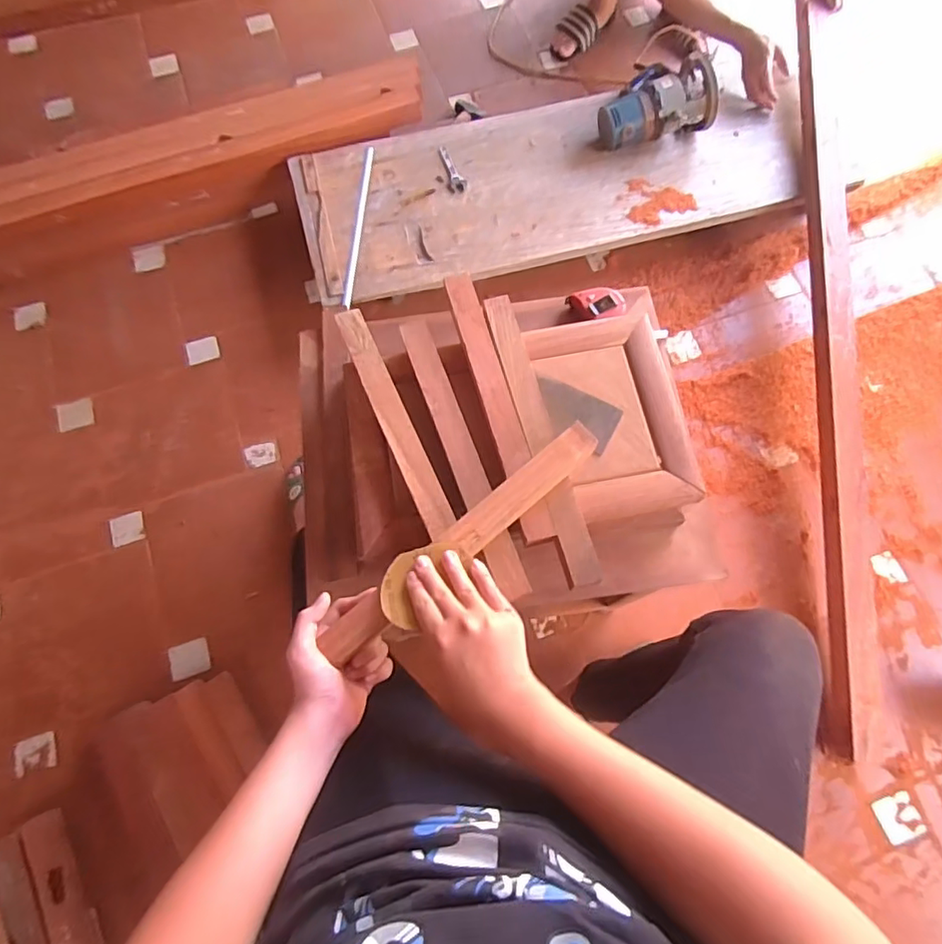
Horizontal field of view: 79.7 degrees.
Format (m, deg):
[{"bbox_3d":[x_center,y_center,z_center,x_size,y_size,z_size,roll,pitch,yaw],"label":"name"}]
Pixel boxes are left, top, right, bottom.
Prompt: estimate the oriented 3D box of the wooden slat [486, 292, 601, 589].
[{"bbox_3d":[0.073,-0.047,0.605,0.031,0.009,0.338,-14,70,-4],"label":"wooden slat"}]

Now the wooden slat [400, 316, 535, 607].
[{"bbox_3d":[-0.009,-0.025,0.600,0.034,0.009,0.328,-19,70,-5],"label":"wooden slat"}]

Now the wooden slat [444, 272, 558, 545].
[{"bbox_3d":[0.028,-0.083,0.618,0.033,0.009,0.328,-15,70,-4],"label":"wooden slat"}]

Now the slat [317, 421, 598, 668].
[{"bbox_3d":[-0.003,0.061,0.540,0.318,0.015,0.037,-39,74,-9],"label":"slat"}]

